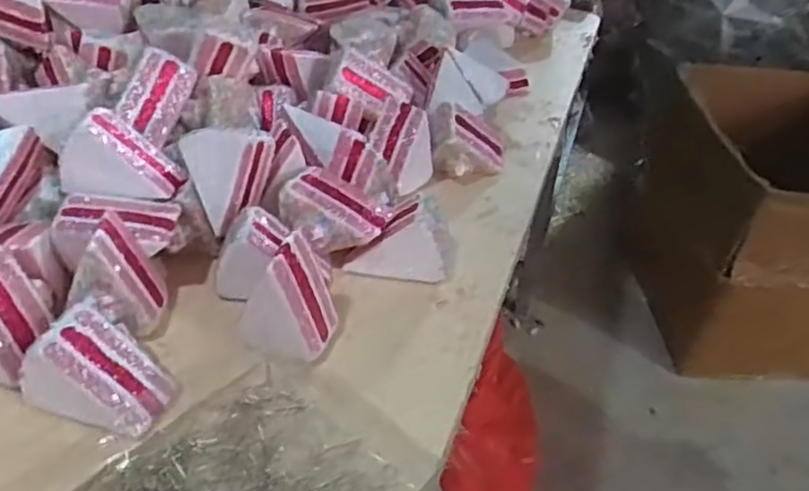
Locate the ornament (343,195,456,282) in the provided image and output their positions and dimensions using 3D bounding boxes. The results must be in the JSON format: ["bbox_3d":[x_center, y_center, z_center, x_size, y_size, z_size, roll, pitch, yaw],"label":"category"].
[{"bbox_3d":[-0.002,-0.007,0.599,0.096,0.064,0.045,1,38,-4],"label":"ornament"}]

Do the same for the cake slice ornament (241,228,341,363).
[{"bbox_3d":[-0.089,0.041,0.517,0.066,0.088,0.057,11,38,8],"label":"cake slice ornament"}]

